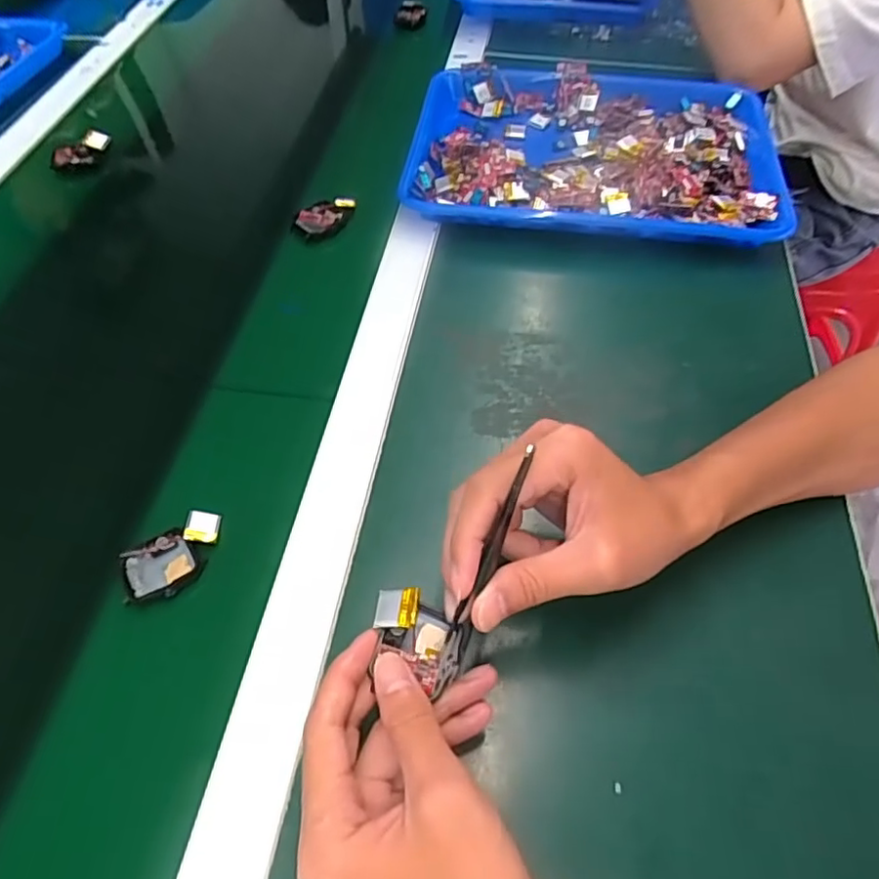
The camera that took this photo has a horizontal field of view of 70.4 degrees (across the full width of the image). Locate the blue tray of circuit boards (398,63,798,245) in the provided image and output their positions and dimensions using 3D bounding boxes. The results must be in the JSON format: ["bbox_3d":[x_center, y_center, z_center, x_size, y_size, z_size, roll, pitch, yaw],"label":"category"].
[{"bbox_3d":[0.144,-0.282,0.599,0.341,0.037,0.264,8,56,6],"label":"blue tray of circuit boards"}]

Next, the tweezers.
[{"bbox_3d":[0.024,0.051,0.284,0.007,0.011,0.093,24,101,17],"label":"tweezers"}]

